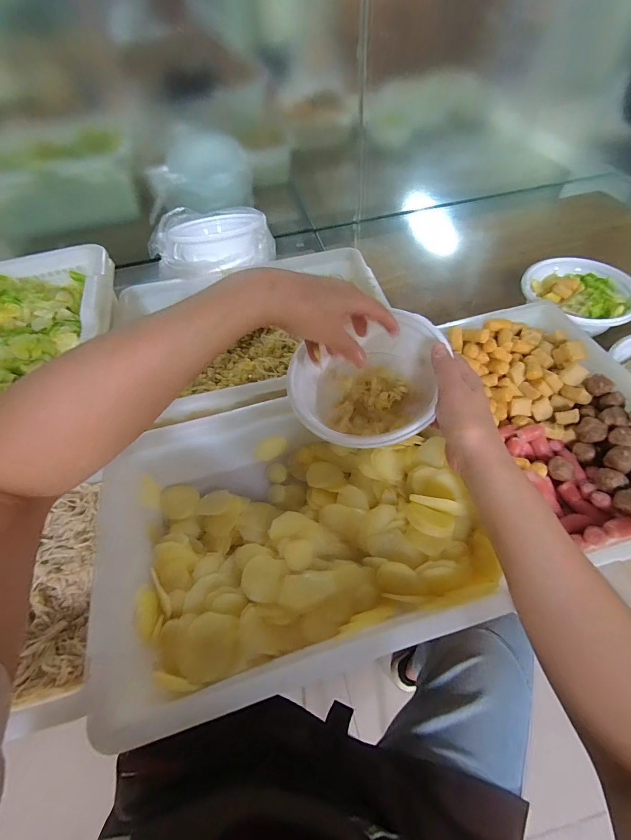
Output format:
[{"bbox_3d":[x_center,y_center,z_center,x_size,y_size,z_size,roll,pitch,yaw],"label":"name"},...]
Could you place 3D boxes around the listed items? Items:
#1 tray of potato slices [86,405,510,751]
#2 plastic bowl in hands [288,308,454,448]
[{"bbox_3d":[-0.023,0.115,0.389,0.380,0.081,0.273,-16,55,-6],"label":"tray of potato slices"},{"bbox_3d":[0.046,-0.038,0.383,0.142,0.088,0.154,-2,55,3],"label":"plastic bowl in hands"}]

